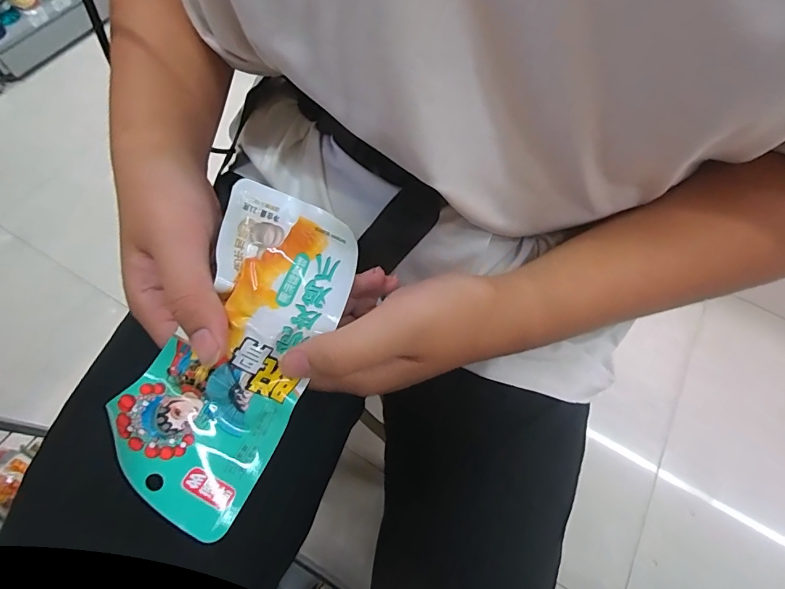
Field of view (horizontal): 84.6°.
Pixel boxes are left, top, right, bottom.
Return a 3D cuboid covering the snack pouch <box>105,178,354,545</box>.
[{"bbox_3d":[-0.078,0.025,0.216,0.076,0.023,0.157,19,76,6],"label":"snack pouch"}]

